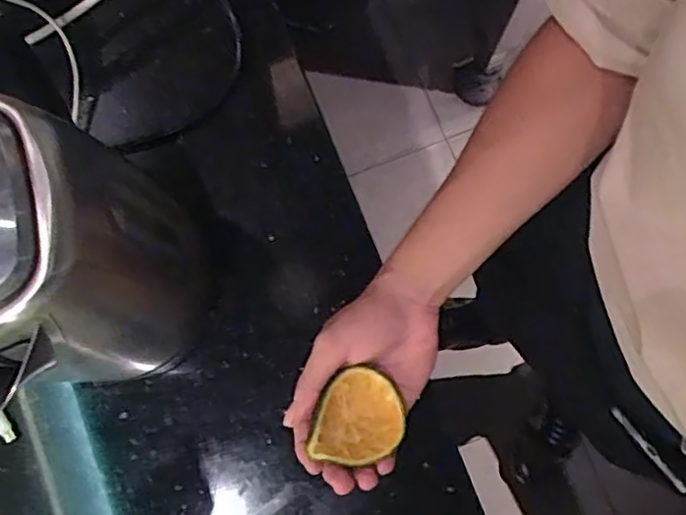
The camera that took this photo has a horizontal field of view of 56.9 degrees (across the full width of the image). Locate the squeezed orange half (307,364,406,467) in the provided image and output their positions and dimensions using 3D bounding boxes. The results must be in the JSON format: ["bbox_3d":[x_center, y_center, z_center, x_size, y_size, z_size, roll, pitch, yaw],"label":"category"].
[{"bbox_3d":[0.013,0.109,0.433,0.059,0.030,0.060,15,80,3],"label":"squeezed orange half"}]

